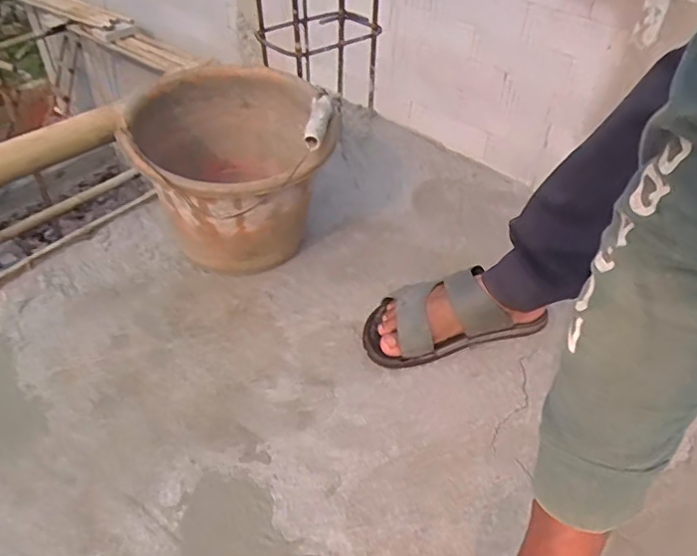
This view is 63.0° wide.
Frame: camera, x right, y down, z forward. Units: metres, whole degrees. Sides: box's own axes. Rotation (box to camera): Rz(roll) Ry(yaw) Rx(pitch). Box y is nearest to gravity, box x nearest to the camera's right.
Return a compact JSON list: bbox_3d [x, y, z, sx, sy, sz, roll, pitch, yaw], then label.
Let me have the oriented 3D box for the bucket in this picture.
[{"bbox_3d":[-0.154,-0.140,0.770,0.238,0.224,0.262,-5,46,-8],"label":"bucket"}]

